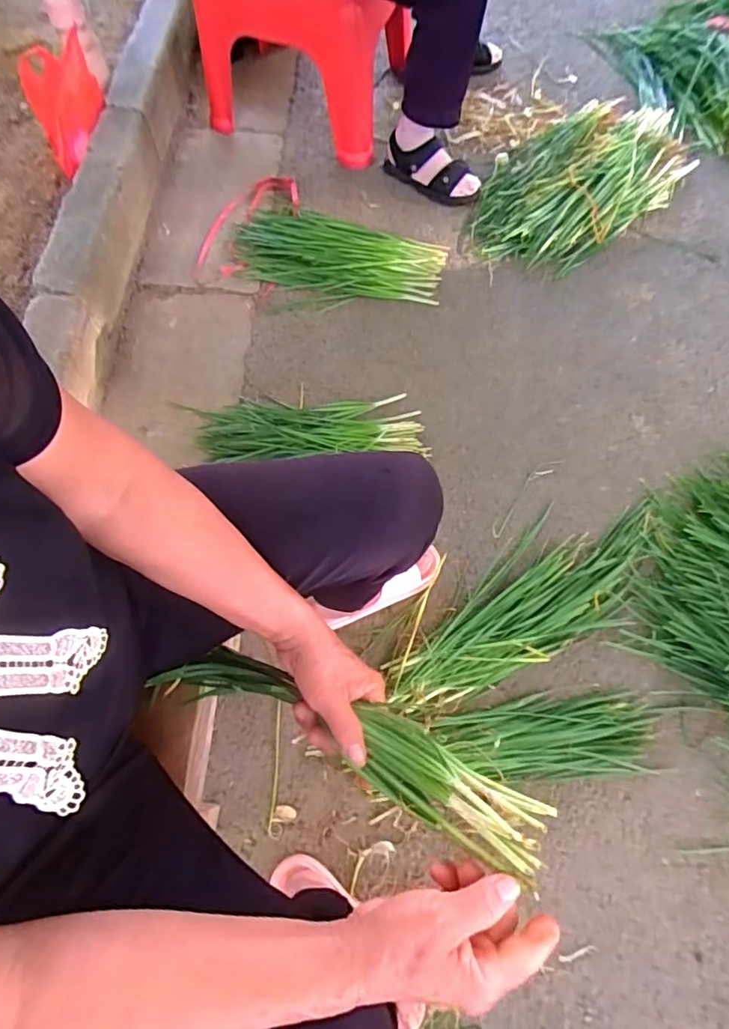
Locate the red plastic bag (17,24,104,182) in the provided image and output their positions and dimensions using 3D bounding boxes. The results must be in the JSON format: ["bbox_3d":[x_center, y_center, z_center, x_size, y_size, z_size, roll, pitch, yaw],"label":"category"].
[{"bbox_3d":[-0.647,-0.875,1.152,0.230,0.226,0.047,-1,29,36],"label":"red plastic bag"}]

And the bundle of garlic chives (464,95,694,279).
[{"bbox_3d":[0.455,-0.734,1.170,0.553,0.088,0.326,-36,73,-12],"label":"bundle of garlic chives"}]

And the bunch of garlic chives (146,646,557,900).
[{"bbox_3d":[-0.030,0.183,0.449,0.360,0.053,0.062,12,67,33],"label":"bunch of garlic chives"}]

